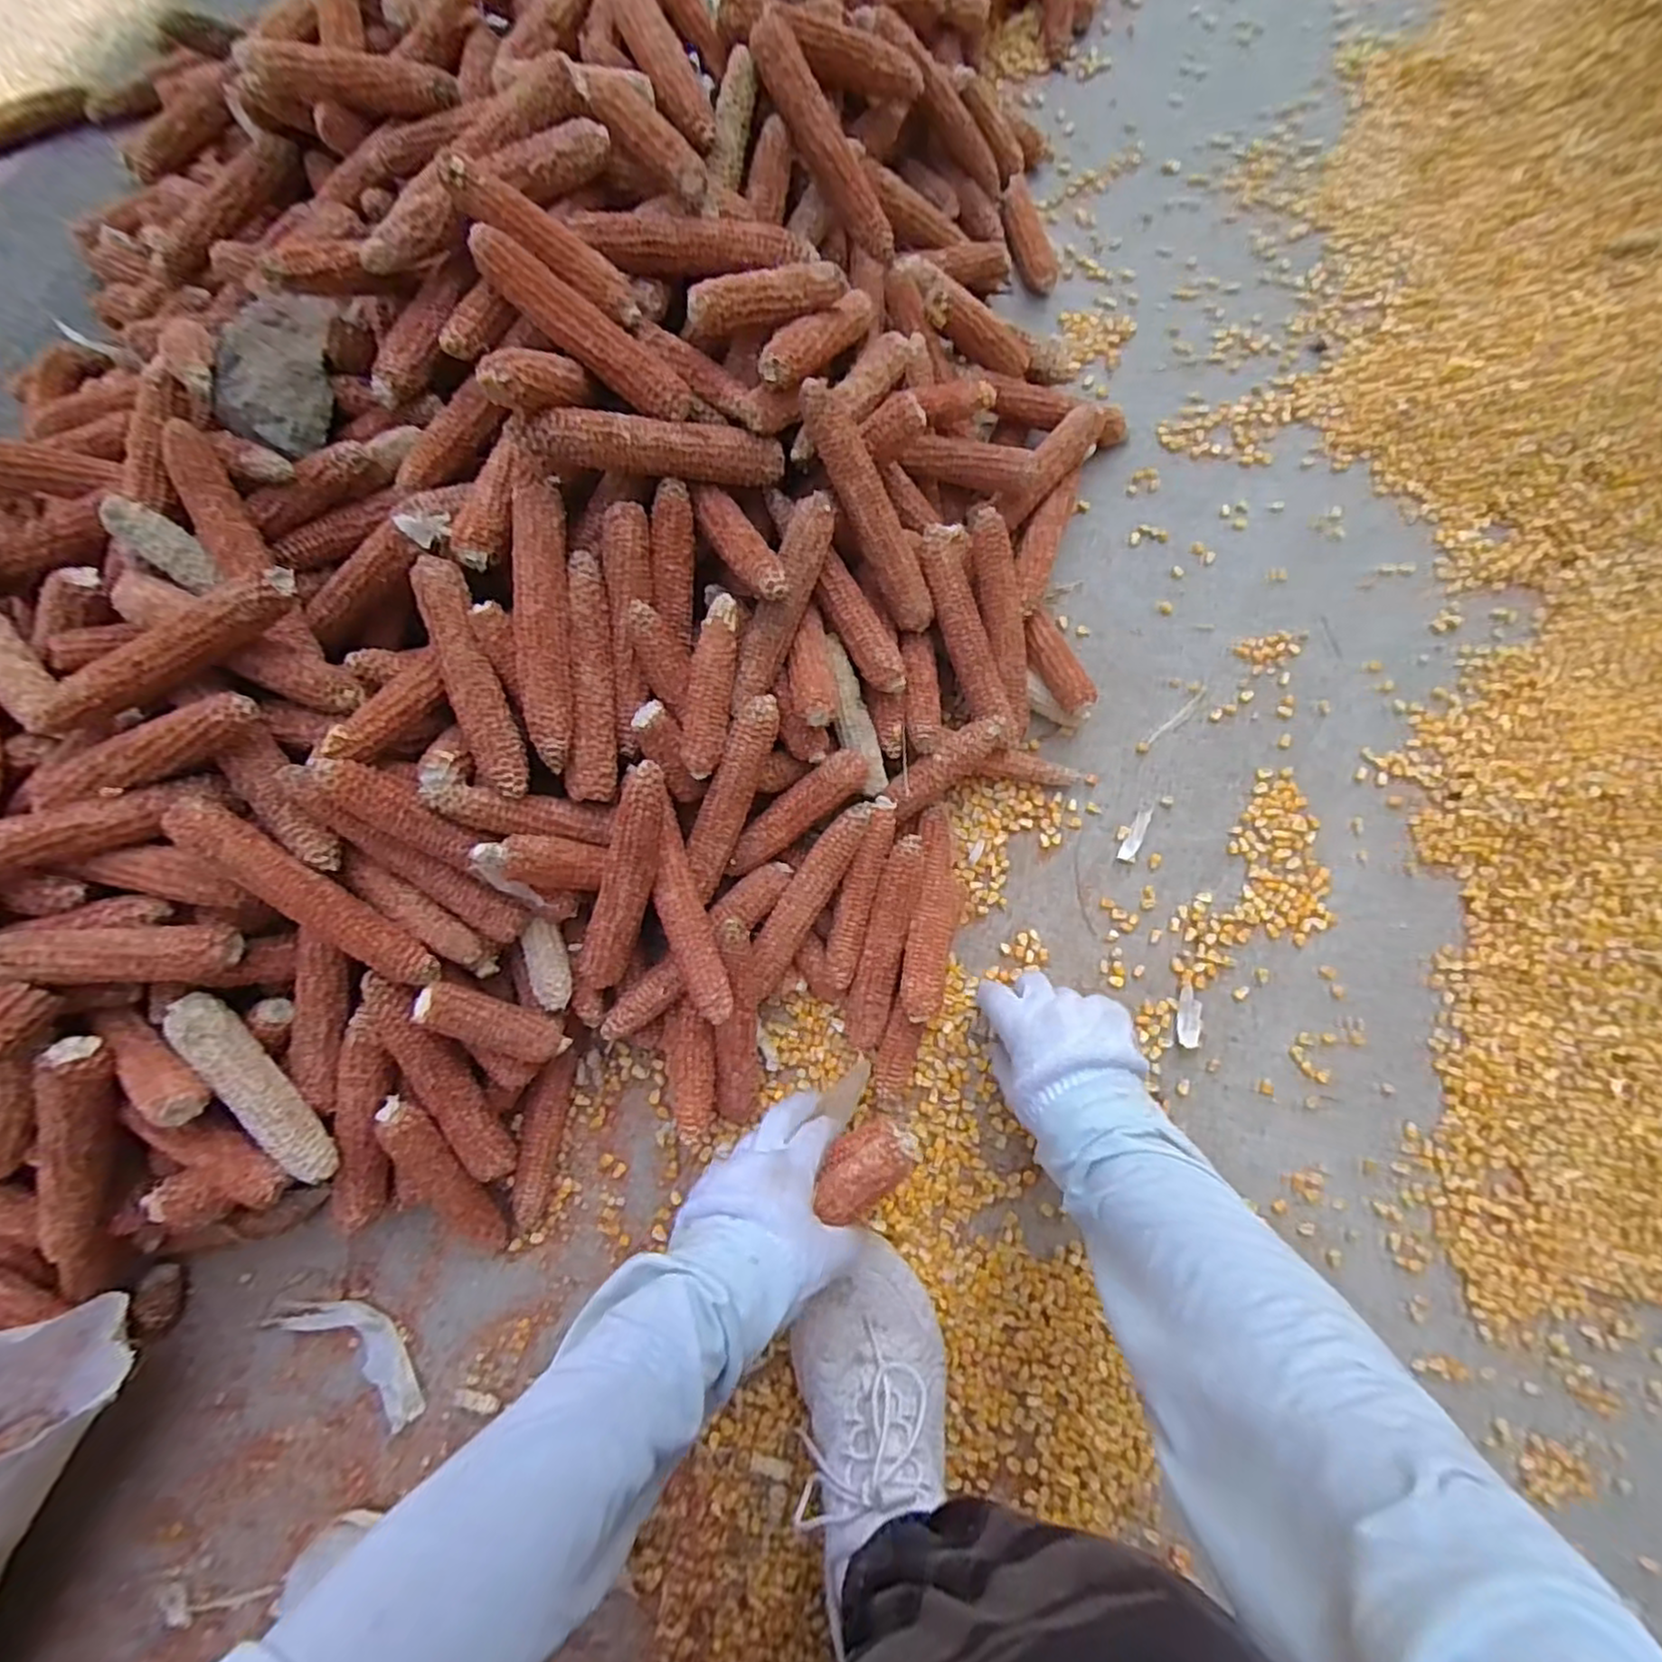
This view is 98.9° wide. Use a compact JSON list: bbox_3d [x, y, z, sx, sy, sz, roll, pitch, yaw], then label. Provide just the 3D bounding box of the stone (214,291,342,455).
[{"bbox_3d":[-0.382,-0.326,0.492,0.068,0.032,0.132,4,79,0],"label":"stone"}]

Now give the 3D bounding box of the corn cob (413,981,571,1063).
[{"bbox_3d":[-0.226,0.130,0.480,0.099,0.023,0.032,36,78,-37],"label":"corn cob"}]

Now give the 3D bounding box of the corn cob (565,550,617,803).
[{"bbox_3d":[-0.160,-0.101,0.474,0.027,0.024,0.160,0,94,-1],"label":"corn cob"}]

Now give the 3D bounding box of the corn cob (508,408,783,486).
[{"bbox_3d":[-0.114,-0.250,0.465,0.172,0.023,0.028,-7,79,-26],"label":"corn cob"}]

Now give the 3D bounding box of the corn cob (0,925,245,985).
[{"bbox_3d":[-0.450,0.074,0.424,0.153,0.029,0.033,-2,80,-1],"label":"corn cob"}]

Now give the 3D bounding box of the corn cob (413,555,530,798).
[{"bbox_3d":[-0.233,-0.100,0.455,0.032,0.023,0.160,-21,80,-4],"label":"corn cob"}]

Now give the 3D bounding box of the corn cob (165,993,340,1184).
[{"bbox_3d":[-0.368,0.166,0.456,0.027,0.026,0.142,-33,99,-6],"label":"corn cob"}]

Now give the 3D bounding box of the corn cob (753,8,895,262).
[{"bbox_3d":[-0.005,-0.513,0.535,0.028,0.028,0.164,-38,108,-7],"label":"corn cob"}]

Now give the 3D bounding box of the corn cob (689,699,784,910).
[{"bbox_3d":[-0.073,-0.021,0.495,0.032,0.026,0.155,24,112,4],"label":"corn cob"}]

